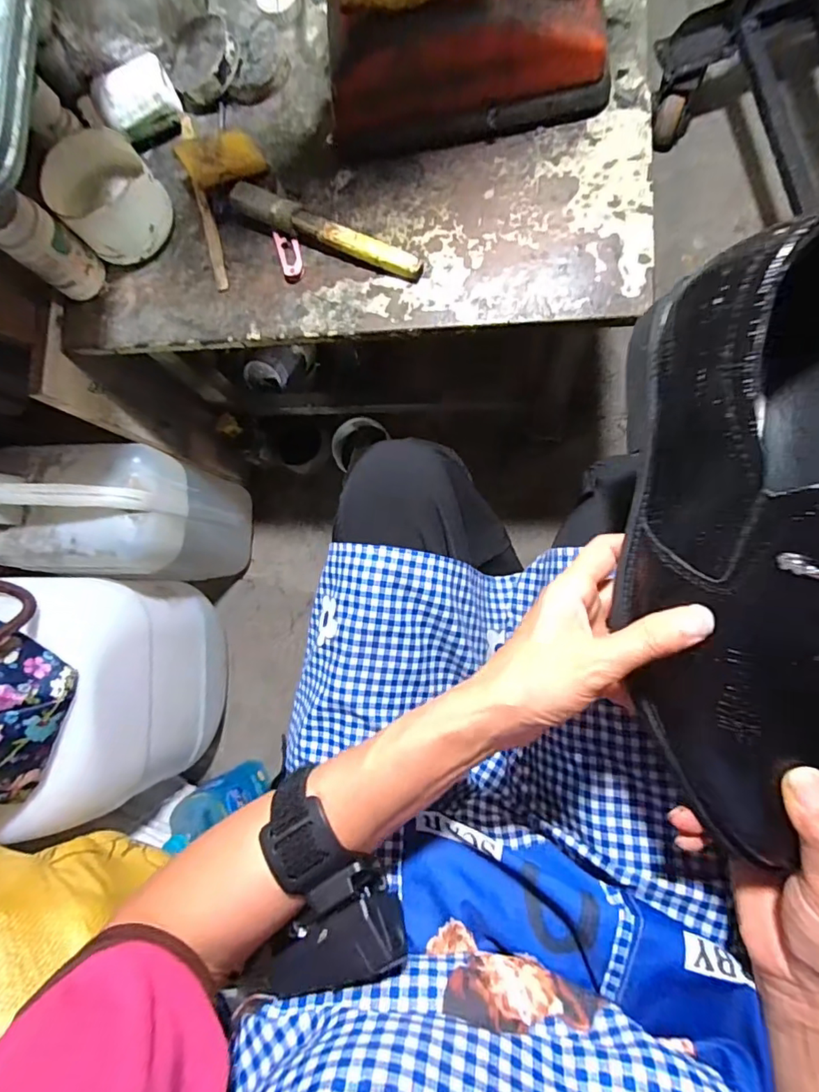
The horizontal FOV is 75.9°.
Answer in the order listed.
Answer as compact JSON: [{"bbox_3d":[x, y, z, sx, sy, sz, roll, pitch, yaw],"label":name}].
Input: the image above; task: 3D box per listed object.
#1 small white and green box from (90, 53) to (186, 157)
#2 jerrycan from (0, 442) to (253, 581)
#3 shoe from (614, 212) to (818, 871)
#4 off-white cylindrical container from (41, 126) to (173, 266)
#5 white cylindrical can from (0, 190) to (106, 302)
[{"bbox_3d":[-0.255,-0.416,0.492,0.072,0.040,0.044,-24,83,5],"label":"small white and green box"},{"bbox_3d":[-0.377,-0.041,0.707,0.240,0.281,0.159,-3,85,8],"label":"jerrycan"},{"bbox_3d":[0.158,0.006,0.234,0.100,0.081,0.259,1,93,8],"label":"shoe"},{"bbox_3d":[-0.280,-0.326,0.486,0.090,0.061,0.111,-44,81,3],"label":"off-white cylindrical container"},{"bbox_3d":[-0.322,-0.264,0.467,0.042,0.097,0.047,37,91,9],"label":"white cylindrical can"}]

